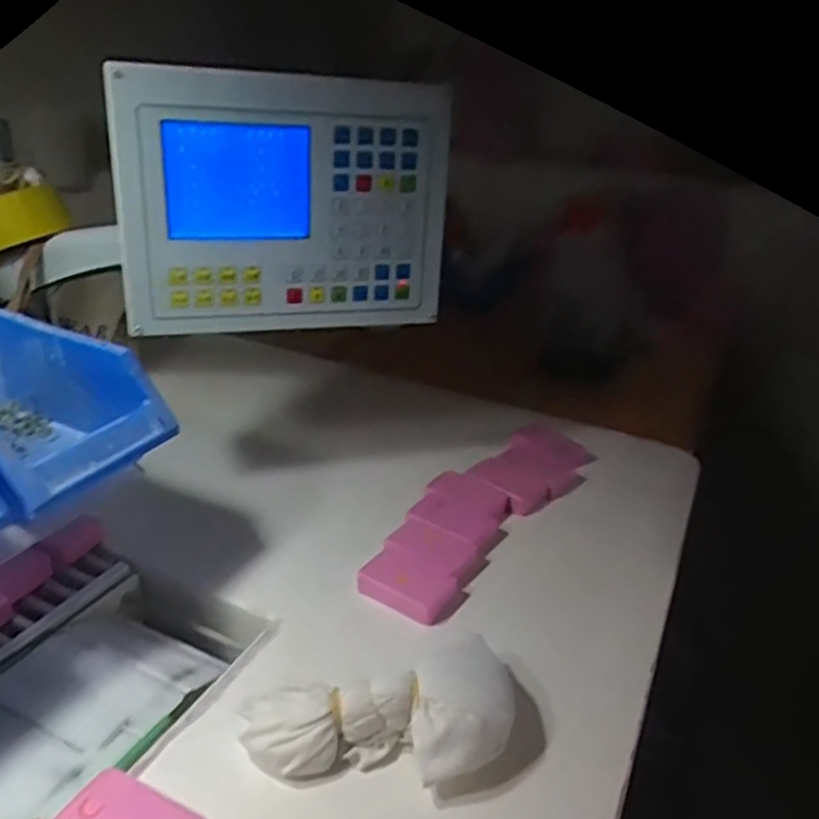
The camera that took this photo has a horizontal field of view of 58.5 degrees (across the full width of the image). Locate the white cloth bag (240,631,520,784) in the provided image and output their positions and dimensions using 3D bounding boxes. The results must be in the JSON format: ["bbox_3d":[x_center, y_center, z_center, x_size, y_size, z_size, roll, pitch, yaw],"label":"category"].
[{"bbox_3d":[-0.011,0.189,0.441,0.167,0.049,0.090,-5,28,-18],"label":"white cloth bag"}]

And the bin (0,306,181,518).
[{"bbox_3d":[-0.268,0.003,0.488,0.175,0.077,0.125,14,28,19],"label":"bin"}]

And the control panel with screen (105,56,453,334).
[{"bbox_3d":[-0.087,-0.155,0.559,0.256,0.189,0.038,-5,20,-19],"label":"control panel with screen"}]

